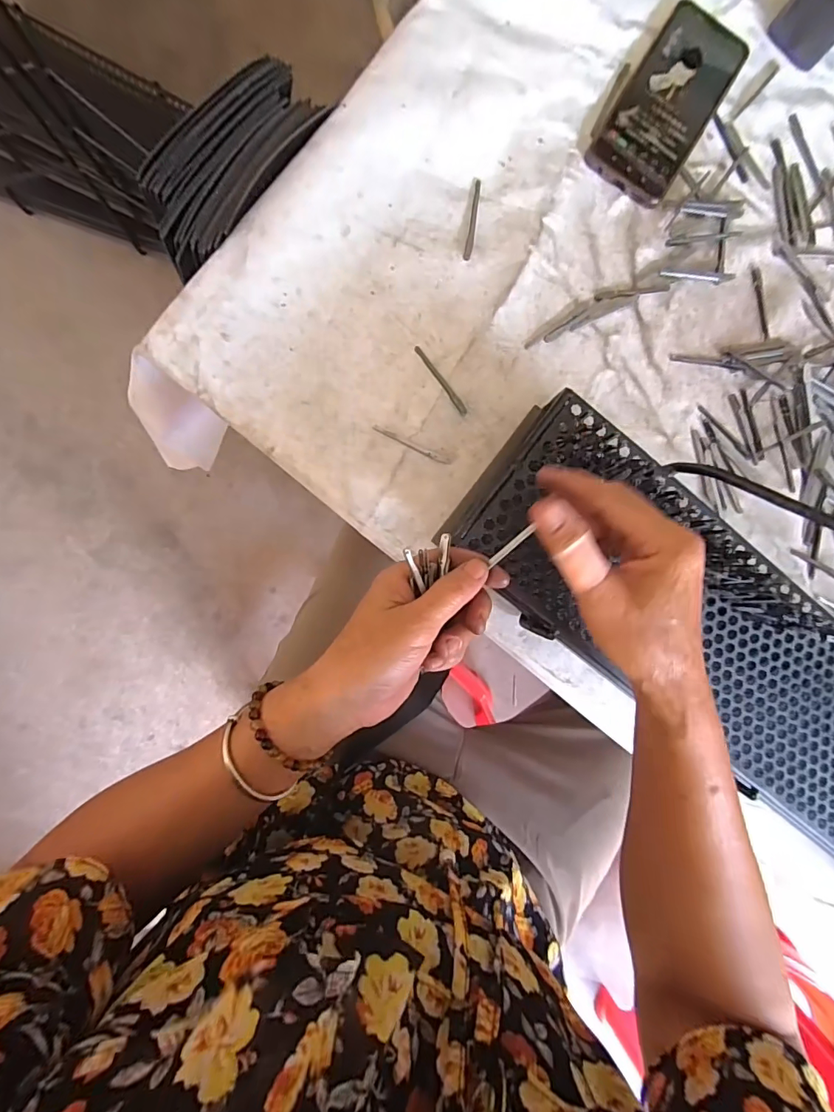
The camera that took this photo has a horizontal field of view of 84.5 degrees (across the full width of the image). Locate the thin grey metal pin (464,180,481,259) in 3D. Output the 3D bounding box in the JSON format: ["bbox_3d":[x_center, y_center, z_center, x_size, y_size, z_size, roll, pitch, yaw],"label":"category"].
[{"bbox_3d":[0.047,-0.279,0.380,0.006,0.004,0.068,10,90,-7],"label":"thin grey metal pin"}]

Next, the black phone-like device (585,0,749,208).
[{"bbox_3d":[0.215,-0.387,0.393,0.080,0.010,0.164,30,88,-6],"label":"black phone-like device"}]

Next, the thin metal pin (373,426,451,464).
[{"bbox_3d":[-0.004,-0.089,0.371,0.068,0.004,0.005,24,89,-6],"label":"thin metal pin"}]

